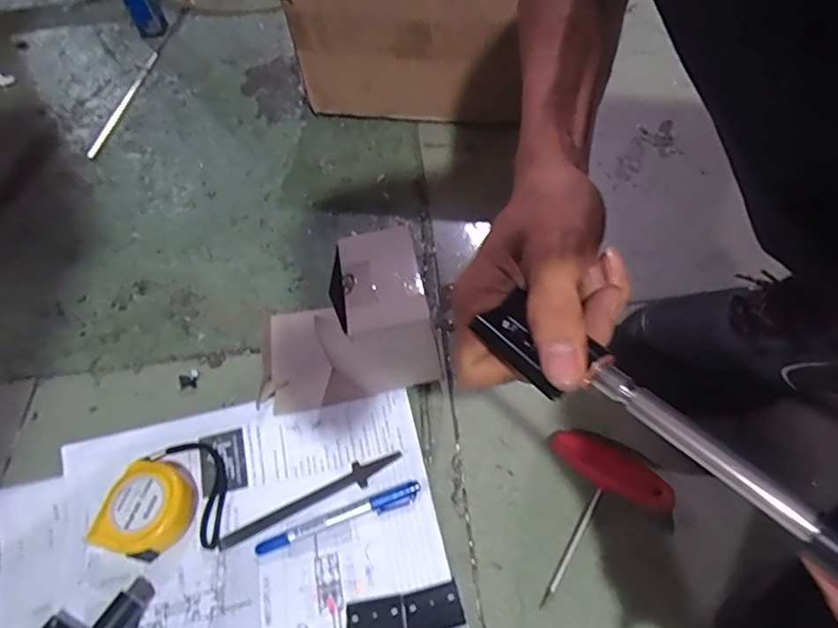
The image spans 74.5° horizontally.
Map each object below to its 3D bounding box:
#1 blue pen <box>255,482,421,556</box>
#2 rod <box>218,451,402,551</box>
[{"bbox_3d":[-0.061,0.158,0.423,0.129,0.008,0.014,-19,55,-7],"label":"blue pen"},{"bbox_3d":[-0.085,0.150,0.446,0.154,0.004,0.020,-28,56,-13],"label":"rod"}]

